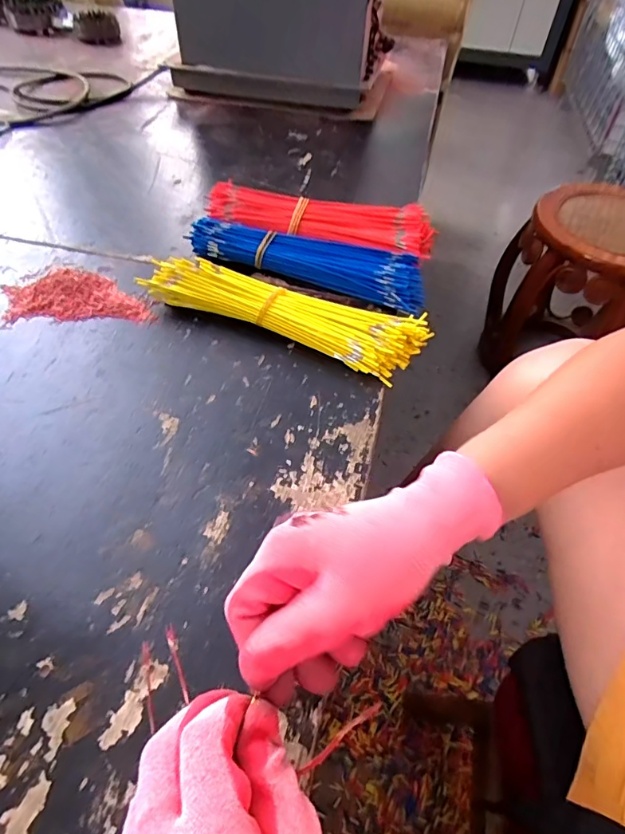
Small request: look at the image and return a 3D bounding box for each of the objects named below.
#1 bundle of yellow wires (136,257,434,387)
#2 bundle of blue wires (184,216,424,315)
[{"bbox_3d":[-0.026,-0.104,0.452,0.262,0.031,0.073,20,54,13],"label":"bundle of yellow wires"},{"bbox_3d":[-0.004,-0.167,0.504,0.247,0.033,0.062,16,54,10],"label":"bundle of blue wires"}]

